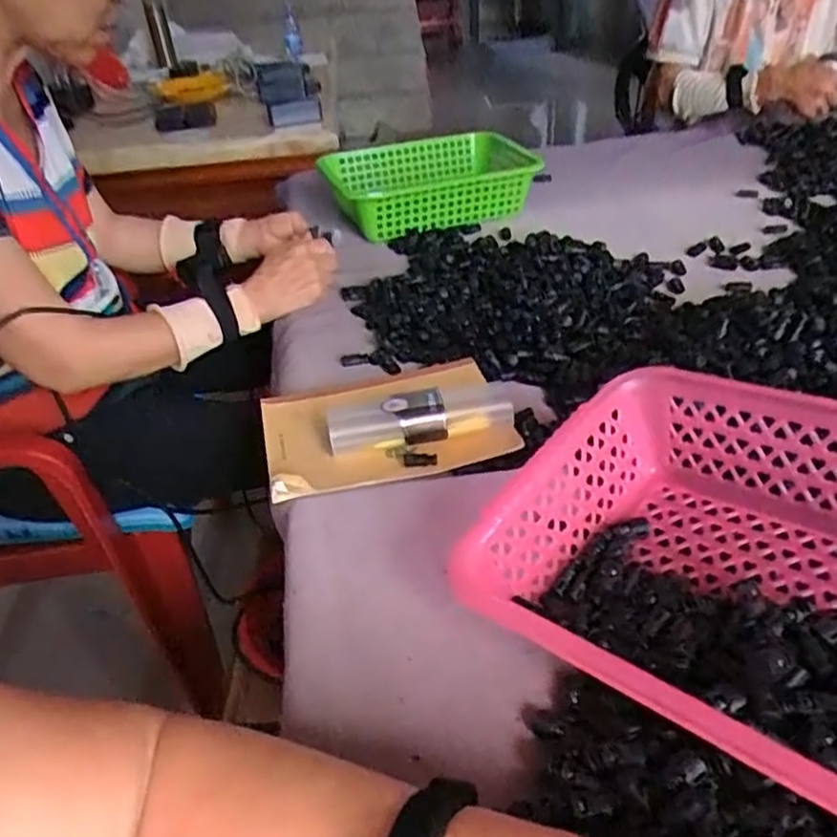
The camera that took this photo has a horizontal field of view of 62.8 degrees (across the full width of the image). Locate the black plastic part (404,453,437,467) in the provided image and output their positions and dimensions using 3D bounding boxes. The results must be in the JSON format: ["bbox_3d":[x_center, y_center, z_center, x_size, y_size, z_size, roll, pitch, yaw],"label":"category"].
[{"bbox_3d":[0.002,0.034,0.565,0.027,0.009,0.009,-7,37,-3],"label":"black plastic part"}]

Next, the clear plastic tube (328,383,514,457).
[{"bbox_3d":[0.002,-0.002,0.592,0.158,0.039,0.048,-8,37,-5],"label":"clear plastic tube"}]

